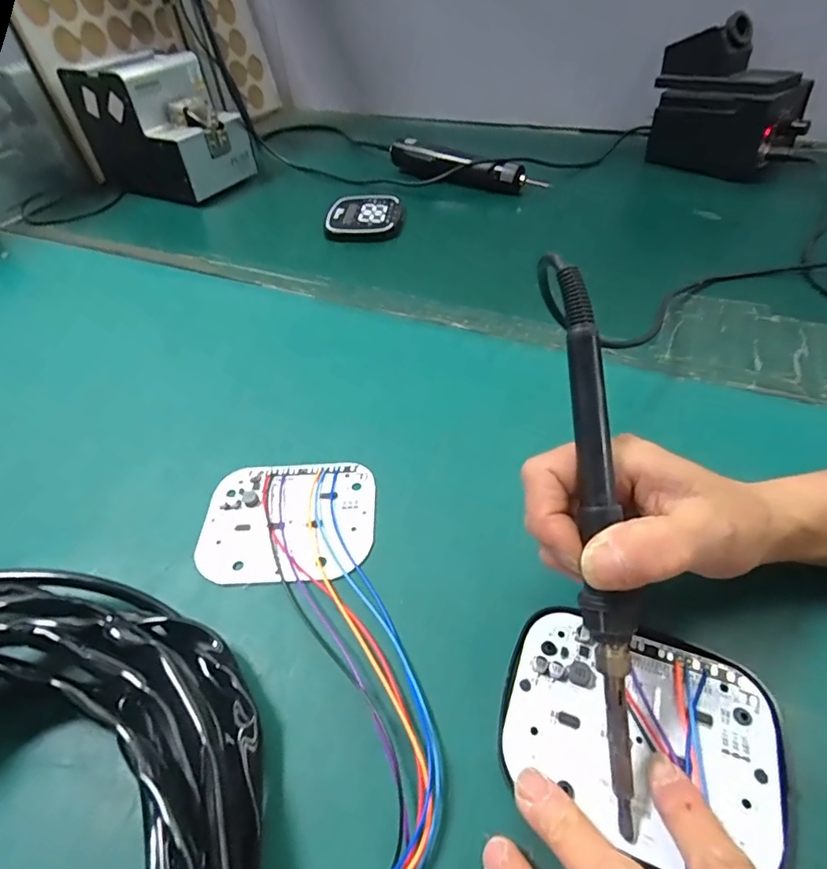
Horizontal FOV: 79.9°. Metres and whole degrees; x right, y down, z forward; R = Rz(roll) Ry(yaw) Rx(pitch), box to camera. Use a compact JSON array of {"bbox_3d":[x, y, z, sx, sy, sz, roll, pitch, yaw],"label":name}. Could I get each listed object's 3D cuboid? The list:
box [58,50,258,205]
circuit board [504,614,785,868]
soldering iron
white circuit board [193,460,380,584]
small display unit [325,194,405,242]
[{"bbox_3d":[-0.335,-0.416,0.670,0.177,0.140,0.124,20,52,22],"label":"box"},{"bbox_3d":[0.094,0.124,0.208,0.103,0.006,0.080,15,50,19],"label":"circuit board"},{"bbox_3d":[0.073,0.041,0.192,0.018,0.017,0.213,-3,84,2],"label":"soldering iron"},{"bbox_3d":[-0.076,0.051,0.299,0.102,0.004,0.082,-4,46,2],"label":"white circuit board"},{"bbox_3d":[-0.059,-0.261,0.589,0.089,0.012,0.107,-3,46,3],"label":"small display unit"}]

